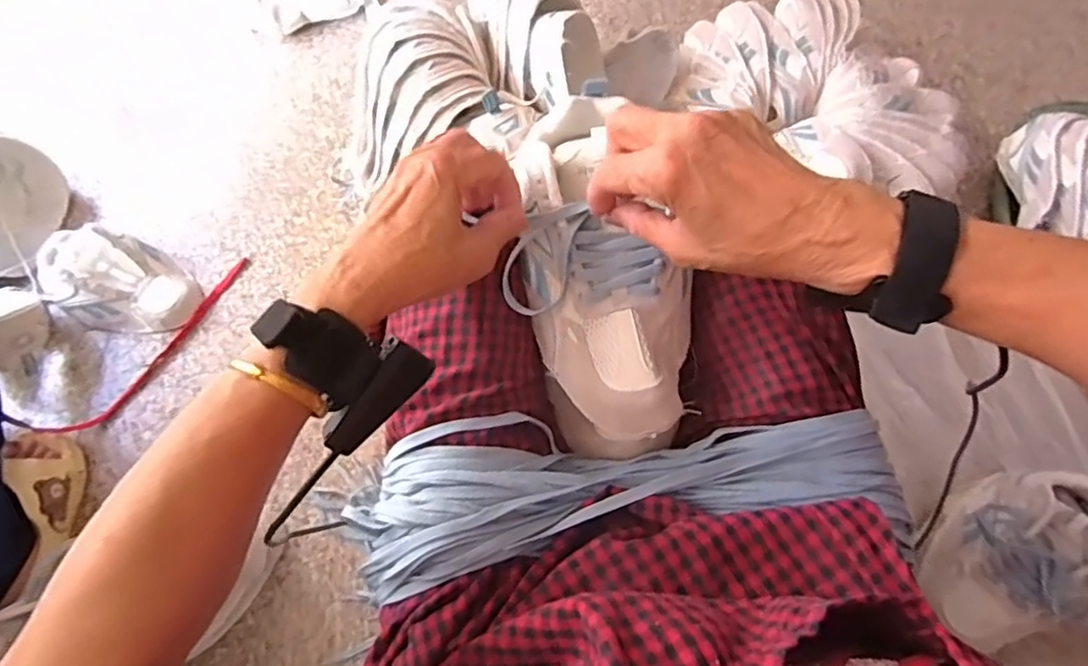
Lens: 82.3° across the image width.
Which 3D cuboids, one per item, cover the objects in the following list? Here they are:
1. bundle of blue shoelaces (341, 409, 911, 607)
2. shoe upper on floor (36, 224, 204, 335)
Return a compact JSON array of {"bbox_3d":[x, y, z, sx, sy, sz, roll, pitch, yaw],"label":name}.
[{"bbox_3d":[0.053,0.102,0.408,0.364,0.041,0.104,-5,63,-2],"label":"bundle of blue shoelaces"},{"bbox_3d":[-0.632,-0.074,0.923,0.208,0.083,0.152,32,68,16],"label":"shoe upper on floor"}]

